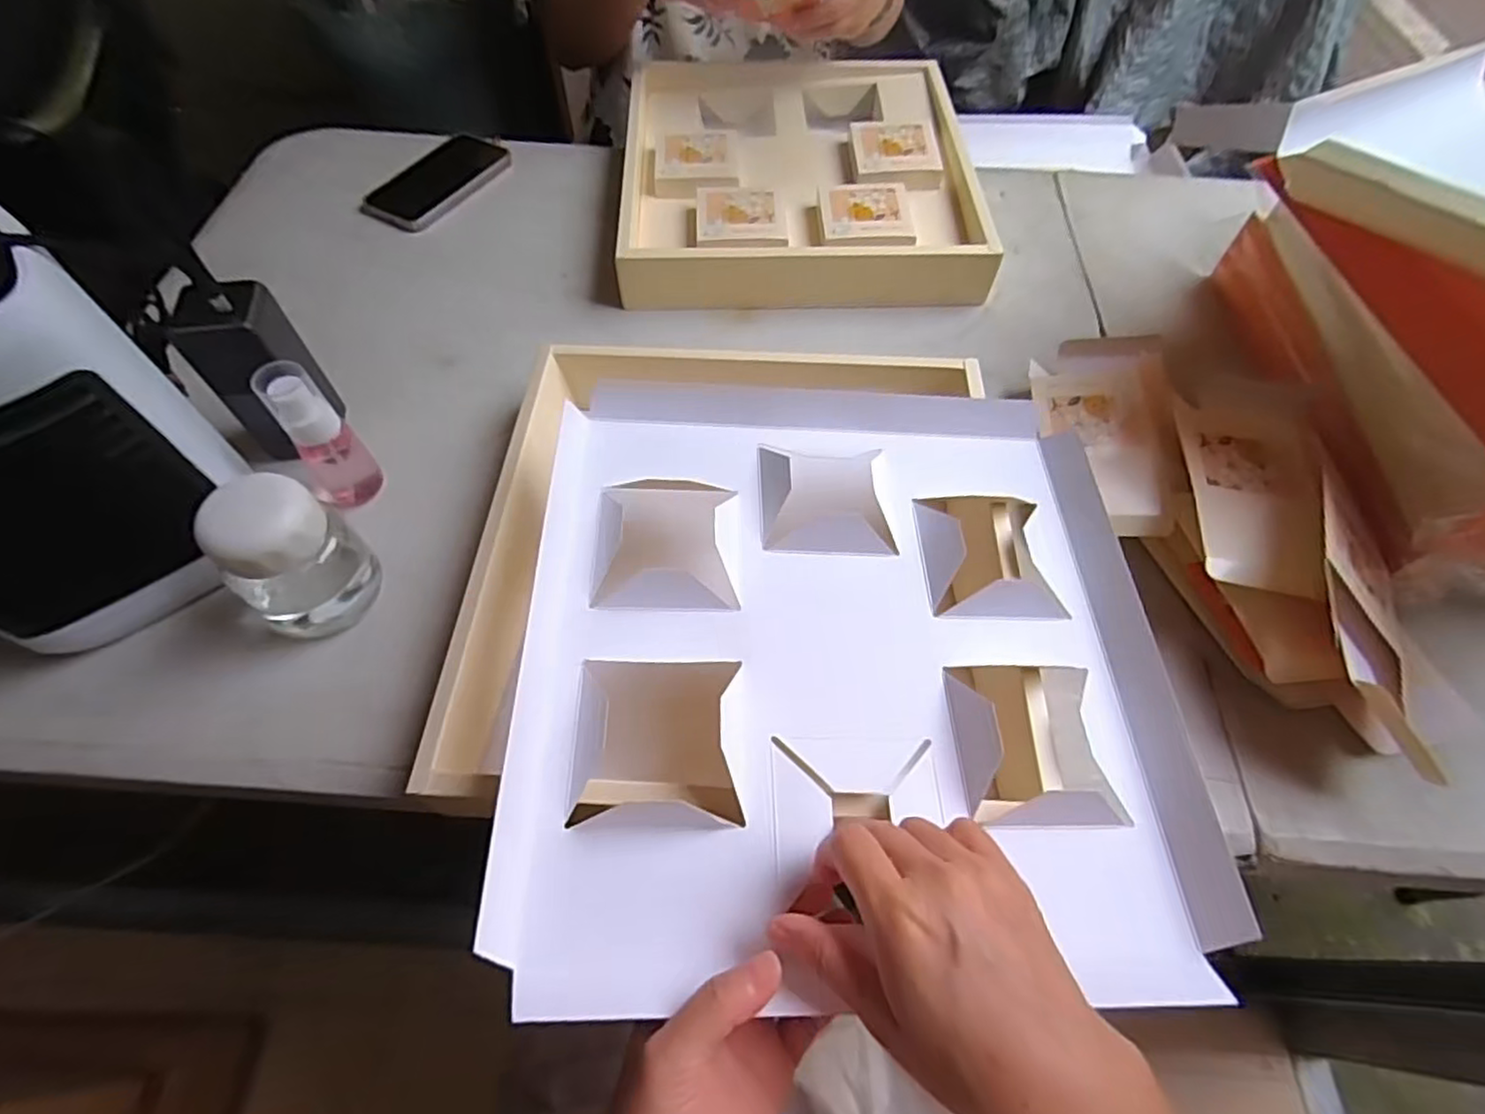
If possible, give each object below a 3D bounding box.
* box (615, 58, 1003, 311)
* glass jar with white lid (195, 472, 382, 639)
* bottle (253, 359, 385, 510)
[{"bbox_3d":[0.056,-0.418,0.715,0.344,0.056,0.385,0,60,-2],"label":"box"},{"bbox_3d":[-0.299,-0.003,0.438,0.080,0.109,0.076,32,64,16],"label":"glass jar with white lid"},{"bbox_3d":[-0.298,-0.080,0.478,0.044,0.121,0.033,-35,67,-20],"label":"bottle"}]

